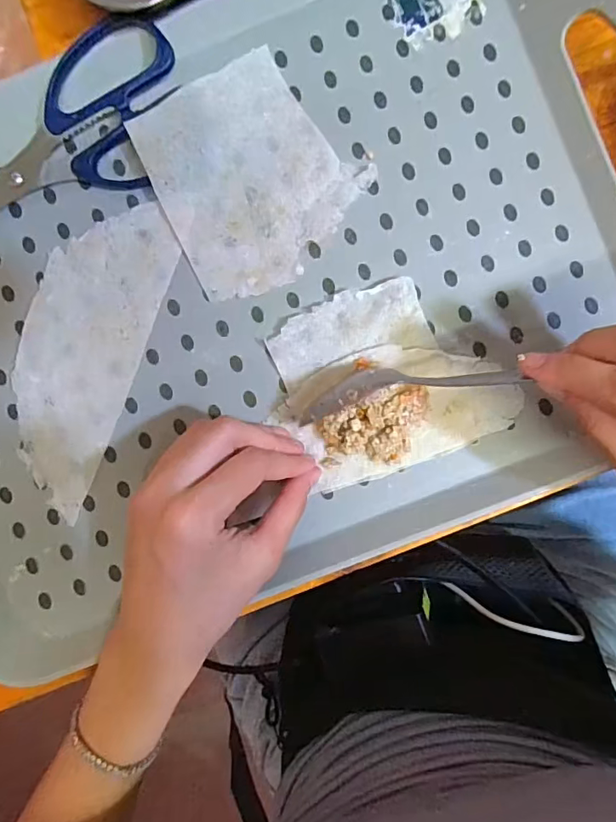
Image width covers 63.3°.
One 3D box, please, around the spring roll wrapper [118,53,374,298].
[{"bbox_3d":[-0.030,-0.124,0.264,0.102,0.017,0.106,-31,90,1],"label":"spring roll wrapper"}]

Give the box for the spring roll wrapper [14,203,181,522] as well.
[{"bbox_3d":[-0.125,-0.033,0.274,0.065,0.004,0.165,21,91,1],"label":"spring roll wrapper"}]

